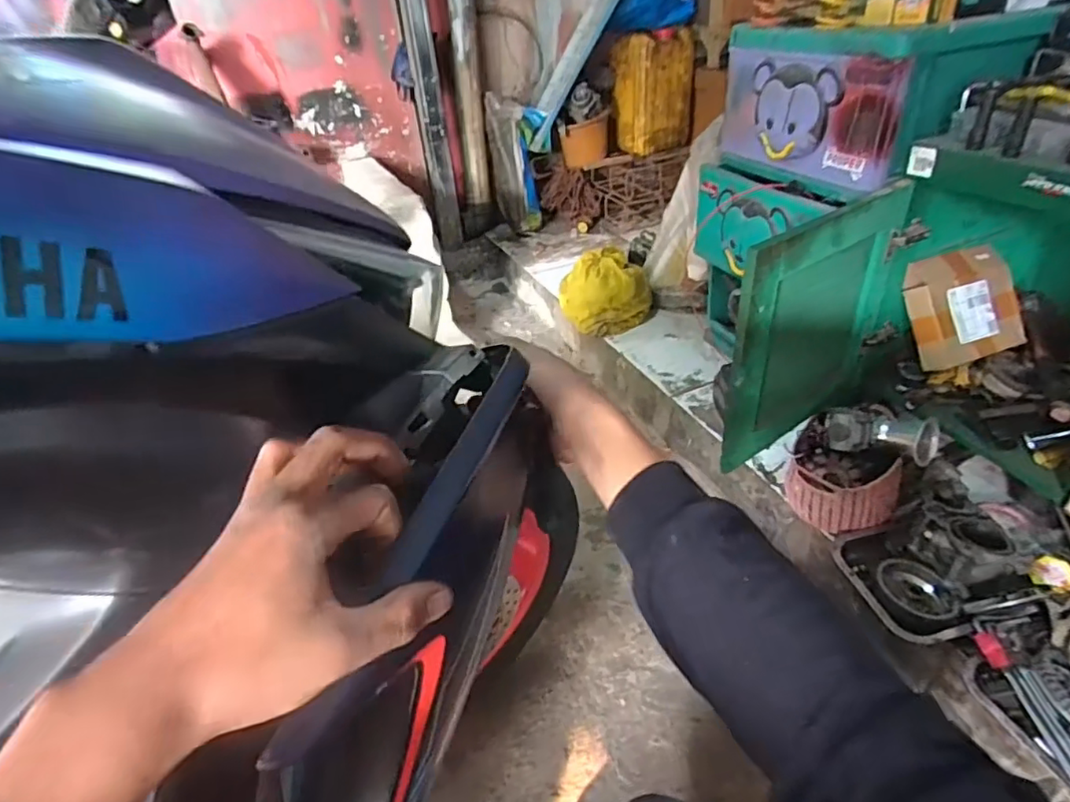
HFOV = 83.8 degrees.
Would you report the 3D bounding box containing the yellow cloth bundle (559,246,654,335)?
[{"bbox_3d":[0.192,-0.305,1.624,0.207,0.180,0.204,-3,35,2],"label":"yellow cloth bundle"}]

